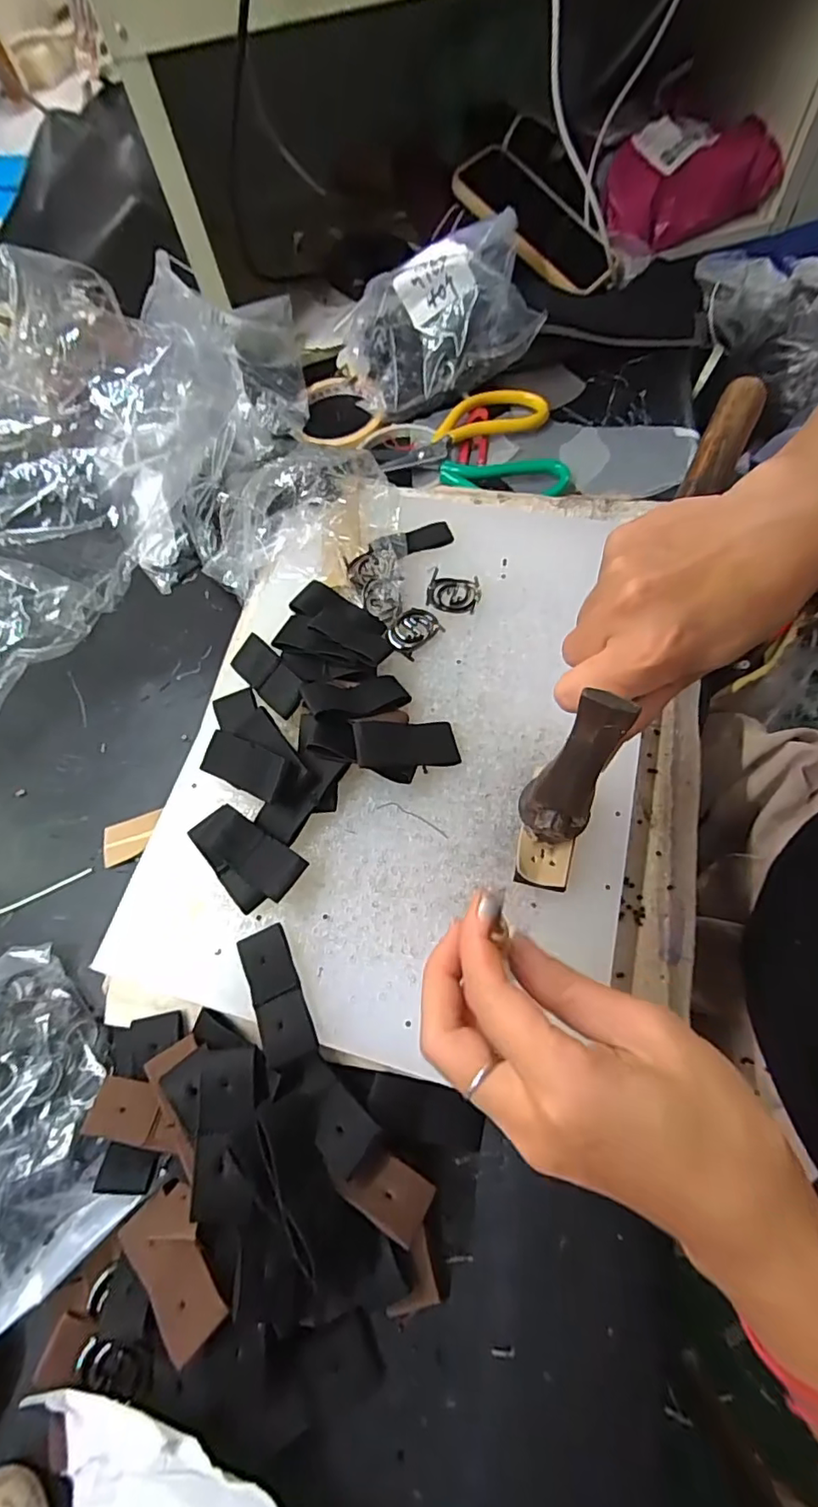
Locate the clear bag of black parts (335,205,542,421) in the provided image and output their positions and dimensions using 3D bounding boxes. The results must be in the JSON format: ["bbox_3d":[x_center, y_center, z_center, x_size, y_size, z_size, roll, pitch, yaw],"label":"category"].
[{"bbox_3d":[0.023,-0.384,0.497,0.160,0.082,0.119,-20,64,-3],"label":"clear bag of black parts"}]

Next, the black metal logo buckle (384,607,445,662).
[{"bbox_3d":[0.002,-0.080,0.362,0.027,0.005,0.033,37,75,19],"label":"black metal logo buckle"}]

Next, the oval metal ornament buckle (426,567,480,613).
[{"bbox_3d":[0.029,-0.106,0.371,0.033,0.005,0.027,7,67,8],"label":"oval metal ornament buckle"}]

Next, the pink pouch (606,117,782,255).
[{"bbox_3d":[0.270,-0.557,0.549,0.162,0.067,0.072,-25,67,-6],"label":"pink pouch"}]

